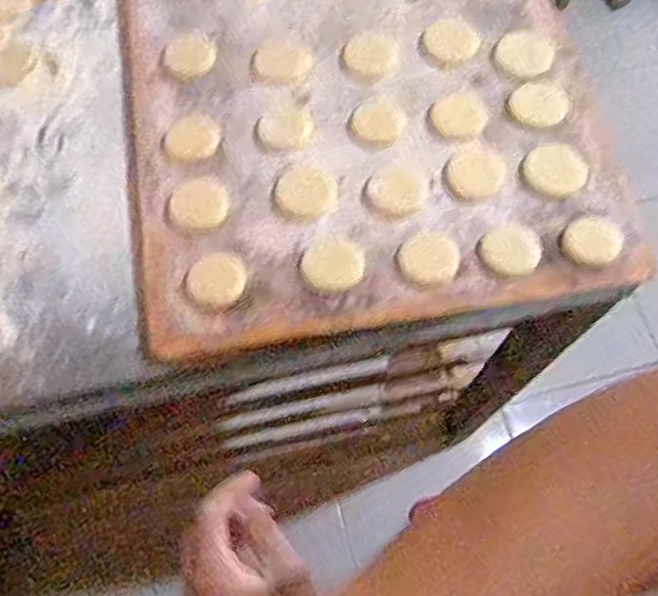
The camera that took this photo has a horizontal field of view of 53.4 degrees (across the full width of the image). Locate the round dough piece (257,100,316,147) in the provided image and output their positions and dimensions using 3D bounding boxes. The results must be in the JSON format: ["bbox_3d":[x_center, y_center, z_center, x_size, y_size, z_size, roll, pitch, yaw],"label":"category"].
[{"bbox_3d":[-0.039,-0.161,0.610,0.052,0.004,0.048,-1,69,2],"label":"round dough piece"}]

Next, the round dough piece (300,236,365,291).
[{"bbox_3d":[0.004,-0.030,0.556,0.052,0.007,0.047,7,69,5],"label":"round dough piece"}]

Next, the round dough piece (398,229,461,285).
[{"bbox_3d":[0.085,-0.035,0.556,0.049,0.004,0.048,-1,69,2],"label":"round dough piece"}]

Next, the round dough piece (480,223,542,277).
[{"bbox_3d":[0.157,-0.042,0.557,0.051,0.004,0.048,-1,69,2],"label":"round dough piece"}]

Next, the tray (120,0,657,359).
[{"bbox_3d":[0.018,-0.244,0.649,0.432,0.021,0.568,-10,69,-1],"label":"tray"}]

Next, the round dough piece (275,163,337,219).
[{"bbox_3d":[-0.019,-0.096,0.582,0.054,0.004,0.052,-1,69,2],"label":"round dough piece"}]

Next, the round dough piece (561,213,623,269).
[{"bbox_3d":[0.228,-0.049,0.564,0.055,0.010,0.045,-36,72,-11],"label":"round dough piece"}]

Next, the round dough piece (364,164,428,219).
[{"bbox_3d":[0.060,-0.096,0.580,0.055,0.004,0.050,-1,69,2],"label":"round dough piece"}]

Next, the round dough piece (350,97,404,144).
[{"bbox_3d":[0.047,-0.166,0.609,0.047,0.004,0.049,-1,69,2],"label":"round dough piece"}]

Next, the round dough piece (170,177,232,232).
[{"bbox_3d":[-0.116,-0.084,0.583,0.052,0.004,0.053,-1,69,2],"label":"round dough piece"}]

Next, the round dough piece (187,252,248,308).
[{"bbox_3d":[-0.095,-0.015,0.559,0.049,0.004,0.047,-1,69,2],"label":"round dough piece"}]

